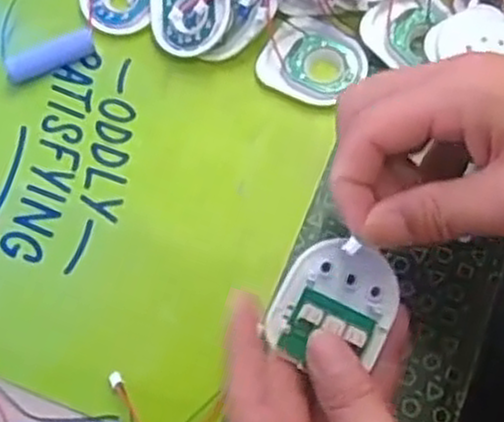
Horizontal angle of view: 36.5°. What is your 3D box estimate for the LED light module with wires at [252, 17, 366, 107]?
[{"bbox_3d":[0.033,-0.083,0.419,0.055,0.008,0.047,29,73,15],"label":"LED light module with wires"}]

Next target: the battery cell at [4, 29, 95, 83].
[{"bbox_3d":[-0.113,-0.087,0.429,0.051,0.014,0.013,-28,68,-6],"label":"battery cell"}]

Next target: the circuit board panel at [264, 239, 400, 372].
[{"bbox_3d":[0.035,0.040,0.323,0.046,0.015,0.053,24,69,12],"label":"circuit board panel"}]

